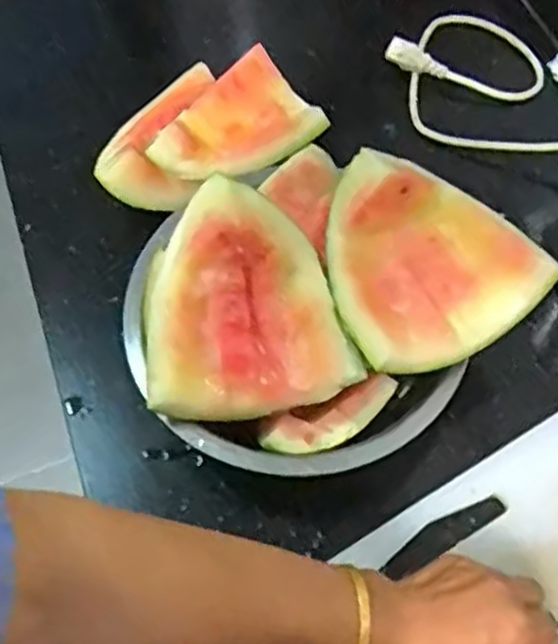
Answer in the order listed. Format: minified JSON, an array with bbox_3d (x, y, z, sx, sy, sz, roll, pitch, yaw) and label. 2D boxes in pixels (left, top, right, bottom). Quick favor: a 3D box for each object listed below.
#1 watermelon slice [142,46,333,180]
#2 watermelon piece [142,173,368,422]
[{"bbox_3d":[-0.046,-0.177,0.677,0.148,0.031,0.107,-34,66,-14],"label":"watermelon slice"},{"bbox_3d":[-0.028,-0.017,0.548,0.142,0.081,0.152,-9,62,-1],"label":"watermelon piece"}]

